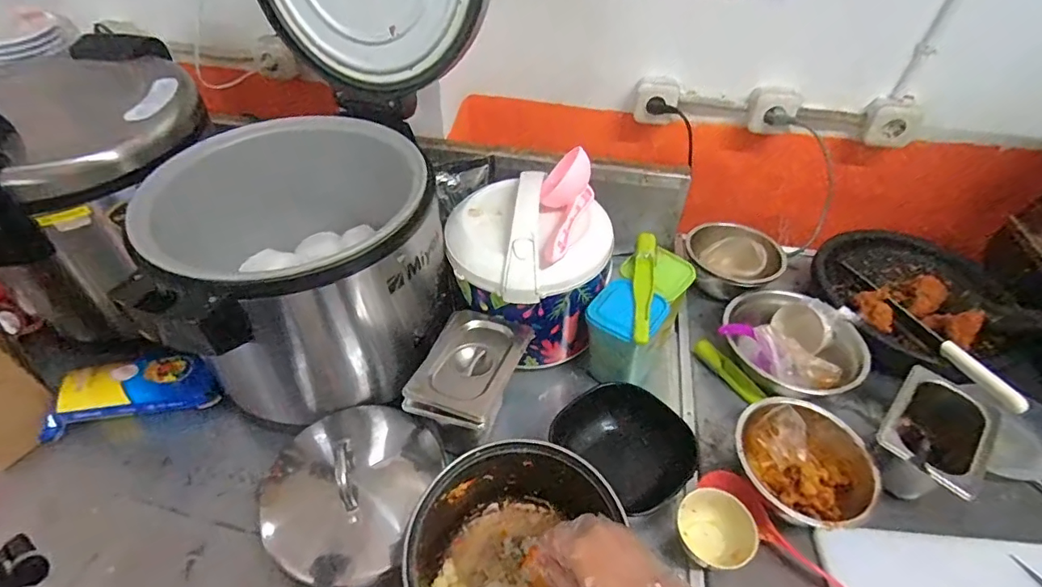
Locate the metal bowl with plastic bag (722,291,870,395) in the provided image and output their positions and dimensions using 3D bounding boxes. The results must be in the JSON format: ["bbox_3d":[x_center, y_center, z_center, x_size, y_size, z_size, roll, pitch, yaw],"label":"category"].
[{"bbox_3d":[0.433,0.078,0.825,0.208,0.083,0.178,22,48,20],"label":"metal bowl with plastic bag"}]

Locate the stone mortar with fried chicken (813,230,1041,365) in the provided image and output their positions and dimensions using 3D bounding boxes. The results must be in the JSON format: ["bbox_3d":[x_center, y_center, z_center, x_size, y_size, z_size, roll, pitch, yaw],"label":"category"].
[{"bbox_3d":[0.684,0.003,0.922,0.287,0.093,0.301,-10,45,-12],"label":"stone mortar with fried chicken"}]

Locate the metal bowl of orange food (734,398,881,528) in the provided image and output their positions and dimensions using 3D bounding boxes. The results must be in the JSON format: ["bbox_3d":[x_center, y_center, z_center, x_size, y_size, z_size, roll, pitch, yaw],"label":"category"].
[{"bbox_3d":[0.369,0.224,0.679,0.179,0.076,0.160,-16,47,-18],"label":"metal bowl of orange food"}]

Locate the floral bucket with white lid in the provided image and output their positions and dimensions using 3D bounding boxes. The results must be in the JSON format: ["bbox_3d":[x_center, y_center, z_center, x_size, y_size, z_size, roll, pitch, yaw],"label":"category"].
[{"bbox_3d":[0.012,-0.032,0.796,0.224,0.231,0.190,20,47,17],"label":"floral bucket with white lid"}]

